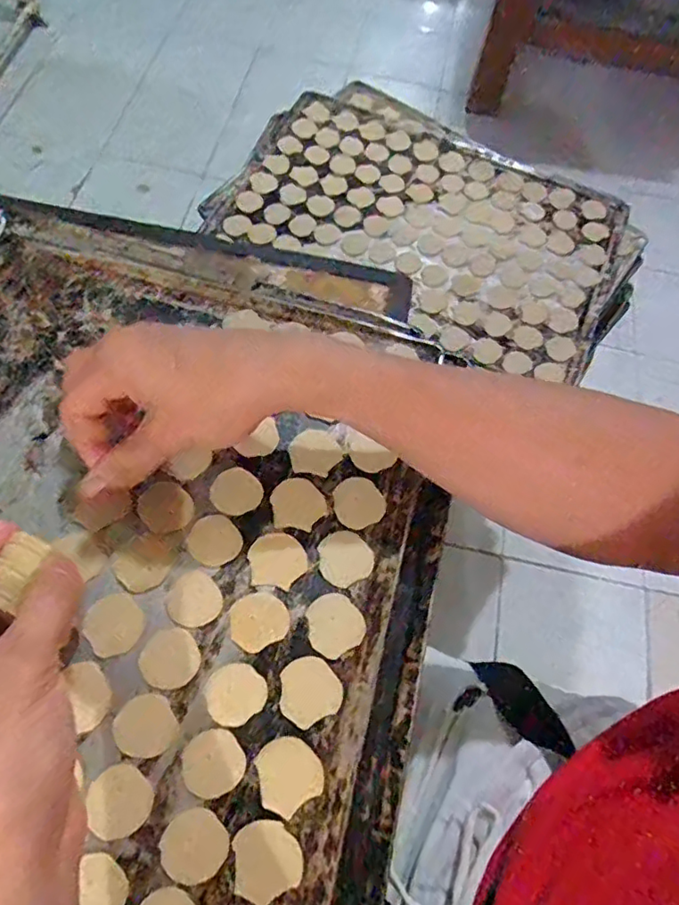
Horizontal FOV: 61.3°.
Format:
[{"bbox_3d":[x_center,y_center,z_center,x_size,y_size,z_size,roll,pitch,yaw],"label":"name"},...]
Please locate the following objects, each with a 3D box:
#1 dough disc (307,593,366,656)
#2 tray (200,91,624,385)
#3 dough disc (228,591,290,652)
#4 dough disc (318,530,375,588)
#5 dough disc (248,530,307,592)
[{"bbox_3d":[-0.003,0.095,0.319,0.031,0.004,0.032,1,67,-2],"label":"dough disc"},{"bbox_3d":[0.101,-0.278,0.691,0.439,0.024,0.294,25,64,7],"label":"tray"},{"bbox_3d":[-0.045,0.092,0.318,0.031,0.004,0.029,1,67,-2],"label":"dough disc"},{"bbox_3d":[0.003,0.062,0.337,0.031,0.004,0.031,1,67,-2],"label":"dough disc"},{"bbox_3d":[-0.036,0.062,0.333,0.033,0.004,0.032,1,67,-2],"label":"dough disc"}]

